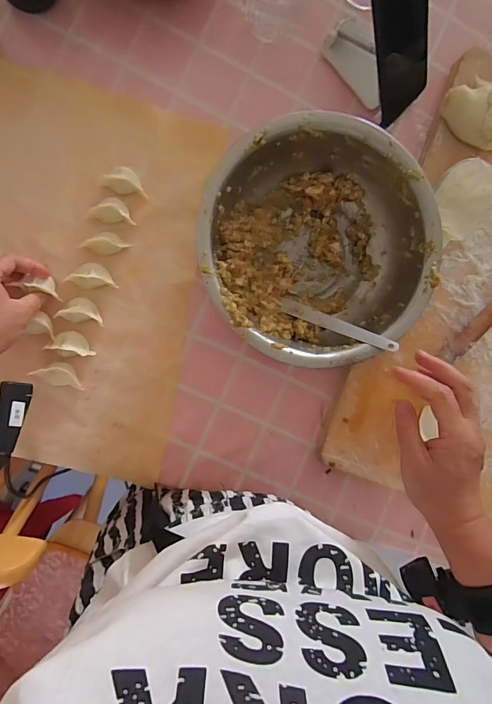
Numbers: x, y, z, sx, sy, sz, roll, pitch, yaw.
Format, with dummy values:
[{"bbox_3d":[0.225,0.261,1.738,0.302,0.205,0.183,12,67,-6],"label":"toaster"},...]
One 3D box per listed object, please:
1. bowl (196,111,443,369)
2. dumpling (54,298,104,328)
[{"bbox_3d":[0.085,-0.127,0.476,0.270,0.076,0.269,0,94,-6],"label":"bowl"},{"bbox_3d":[-0.199,-0.050,0.473,0.048,0.024,0.031,6,93,-6],"label":"dumpling"}]

